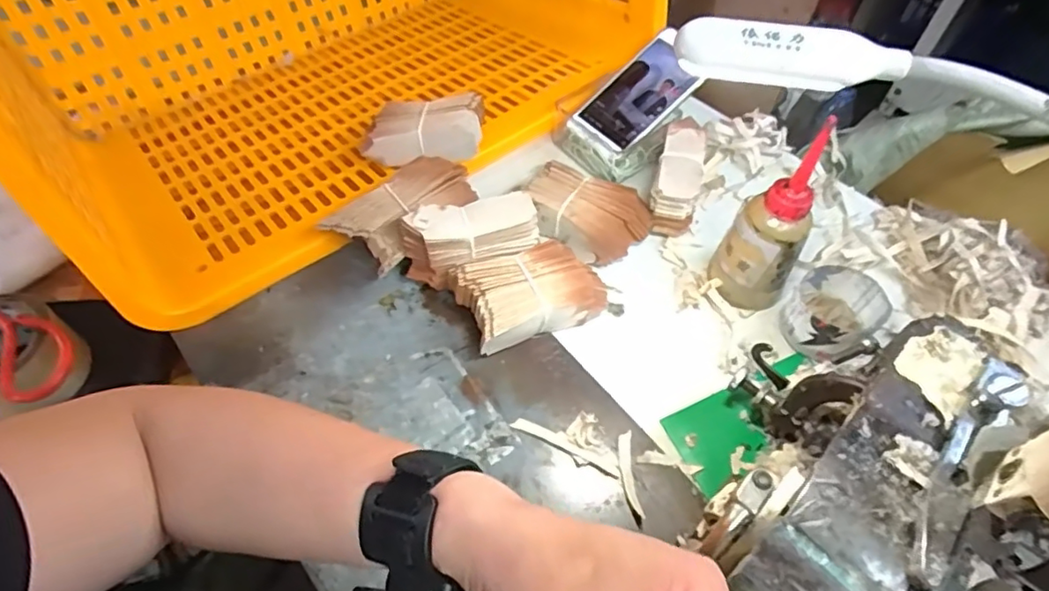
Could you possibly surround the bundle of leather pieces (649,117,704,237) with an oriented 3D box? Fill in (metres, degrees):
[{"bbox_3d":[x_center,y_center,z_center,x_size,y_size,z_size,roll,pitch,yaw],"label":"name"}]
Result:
[{"bbox_3d":[0.147,-0.116,0.579,0.047,0.055,0.113,13,56,8],"label":"bundle of leather pieces"}]

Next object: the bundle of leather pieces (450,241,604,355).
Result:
[{"bbox_3d":[0.005,0.000,0.514,0.118,0.052,0.070,-20,58,-14],"label":"bundle of leather pieces"}]

